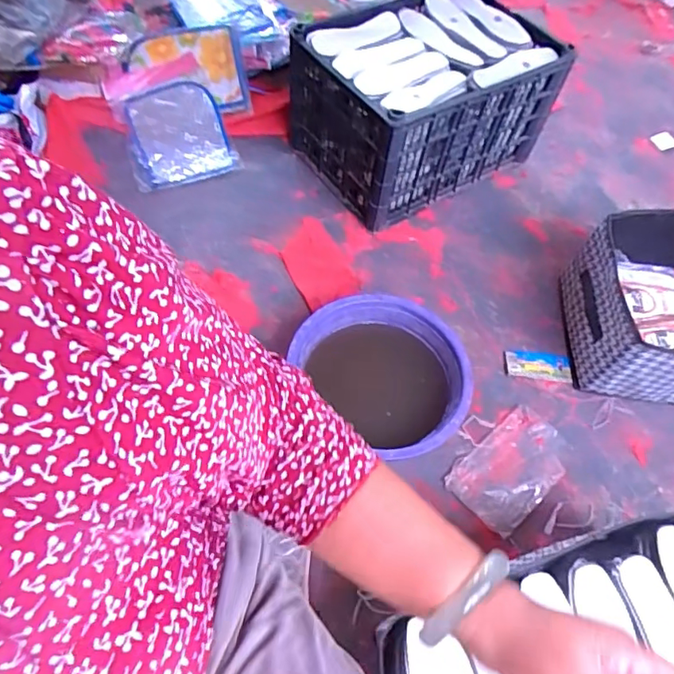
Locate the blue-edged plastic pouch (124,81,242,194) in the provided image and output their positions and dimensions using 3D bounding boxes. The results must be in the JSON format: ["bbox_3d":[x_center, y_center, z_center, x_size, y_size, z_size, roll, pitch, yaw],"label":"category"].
[{"bbox_3d":[-0.388,-0.491,1.337,0.240,0.027,0.279,-16,72,2],"label":"blue-edged plastic pouch"}]

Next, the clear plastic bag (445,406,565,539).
[{"bbox_3d":[0.293,0.216,0.911,0.201,0.014,0.131,-36,68,-24],"label":"clear plastic bag"}]

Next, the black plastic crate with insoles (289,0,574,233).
[{"bbox_3d":[0.185,-0.534,1.227,0.470,0.274,0.387,-26,63,-20],"label":"black plastic crate with insoles"}]

